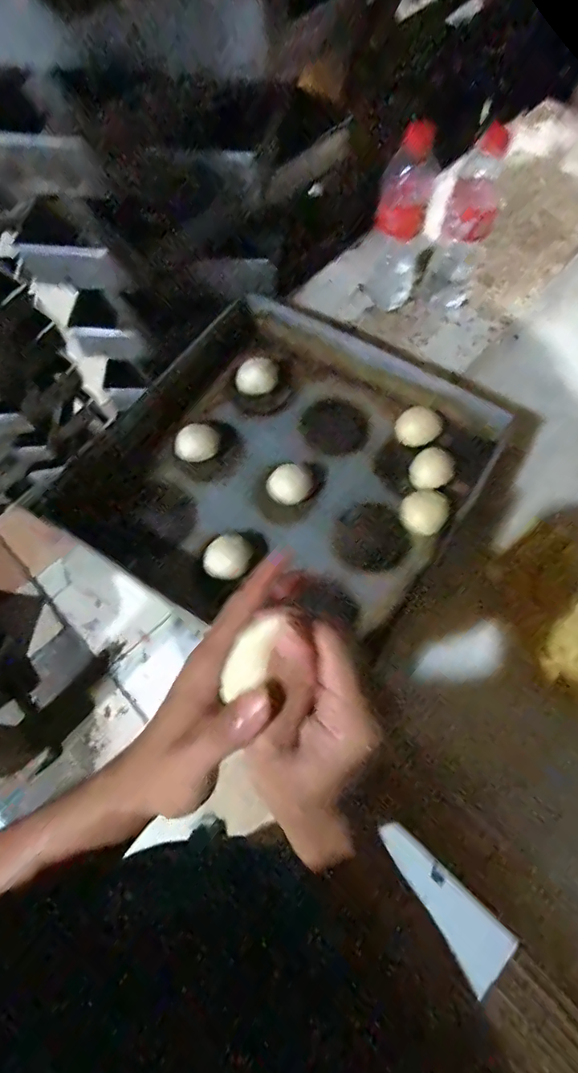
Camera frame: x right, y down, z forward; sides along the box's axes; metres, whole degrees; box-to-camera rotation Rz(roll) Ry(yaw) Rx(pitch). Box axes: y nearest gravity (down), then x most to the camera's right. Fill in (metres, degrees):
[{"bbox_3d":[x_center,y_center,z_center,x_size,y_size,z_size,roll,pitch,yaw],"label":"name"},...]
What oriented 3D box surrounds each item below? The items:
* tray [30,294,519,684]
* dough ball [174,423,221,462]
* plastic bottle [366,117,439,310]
[{"bbox_3d":[-0.004,-0.086,0.625,0.439,0.061,0.431,30,75,12],"label":"tray"},{"bbox_3d":[-0.116,-0.117,0.630,0.055,0.031,0.043,-4,67,0],"label":"dough ball"},{"bbox_3d":[0.154,-0.436,0.671,0.074,0.221,0.093,13,68,7],"label":"plastic bottle"}]

